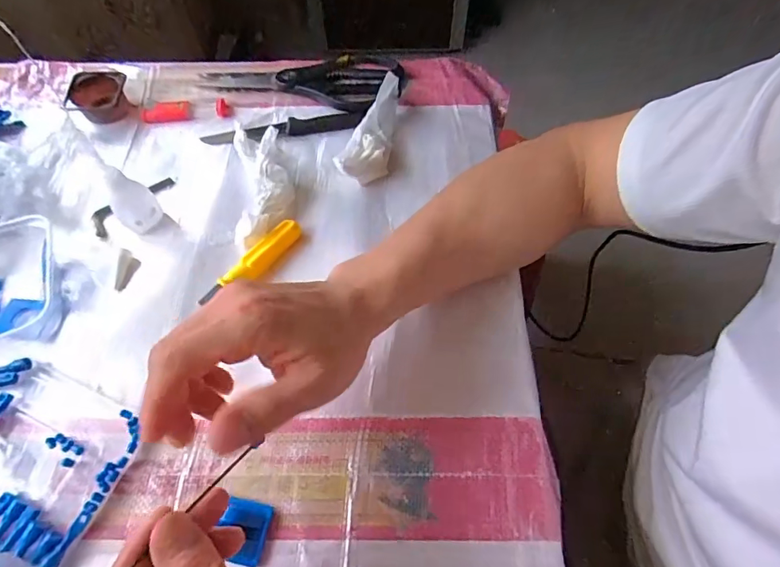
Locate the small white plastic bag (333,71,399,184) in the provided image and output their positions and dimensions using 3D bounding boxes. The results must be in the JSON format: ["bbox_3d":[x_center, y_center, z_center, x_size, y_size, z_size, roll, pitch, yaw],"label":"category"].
[{"bbox_3d":[-0.017,-0.144,0.429,0.040,0.033,0.120,8,60,6],"label":"small white plastic bag"}]

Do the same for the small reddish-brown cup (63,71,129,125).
[{"bbox_3d":[-0.292,-0.186,0.461,0.053,0.028,0.048,-10,60,-5],"label":"small reddish-brown cup"}]

